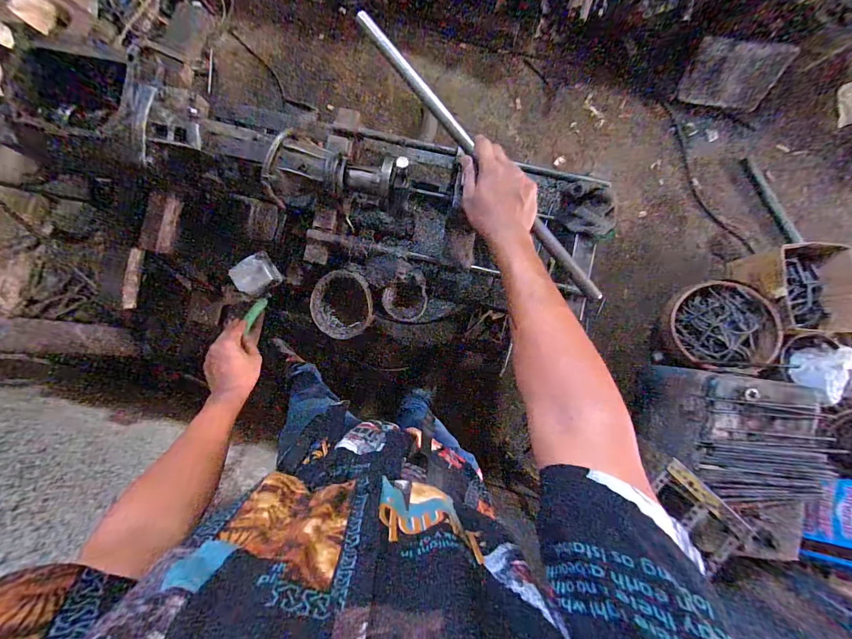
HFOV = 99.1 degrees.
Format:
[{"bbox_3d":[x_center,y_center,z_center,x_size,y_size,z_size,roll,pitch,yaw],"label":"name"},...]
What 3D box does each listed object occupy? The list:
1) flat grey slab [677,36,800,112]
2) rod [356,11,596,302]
[{"bbox_3d":[1.132,-0.897,1.337,0.316,0.201,0.024,10,46,3],"label":"flat grey slab"},{"bbox_3d":[0.074,-0.211,0.479,0.021,0.021,0.471,-41,92,-2],"label":"rod"}]

